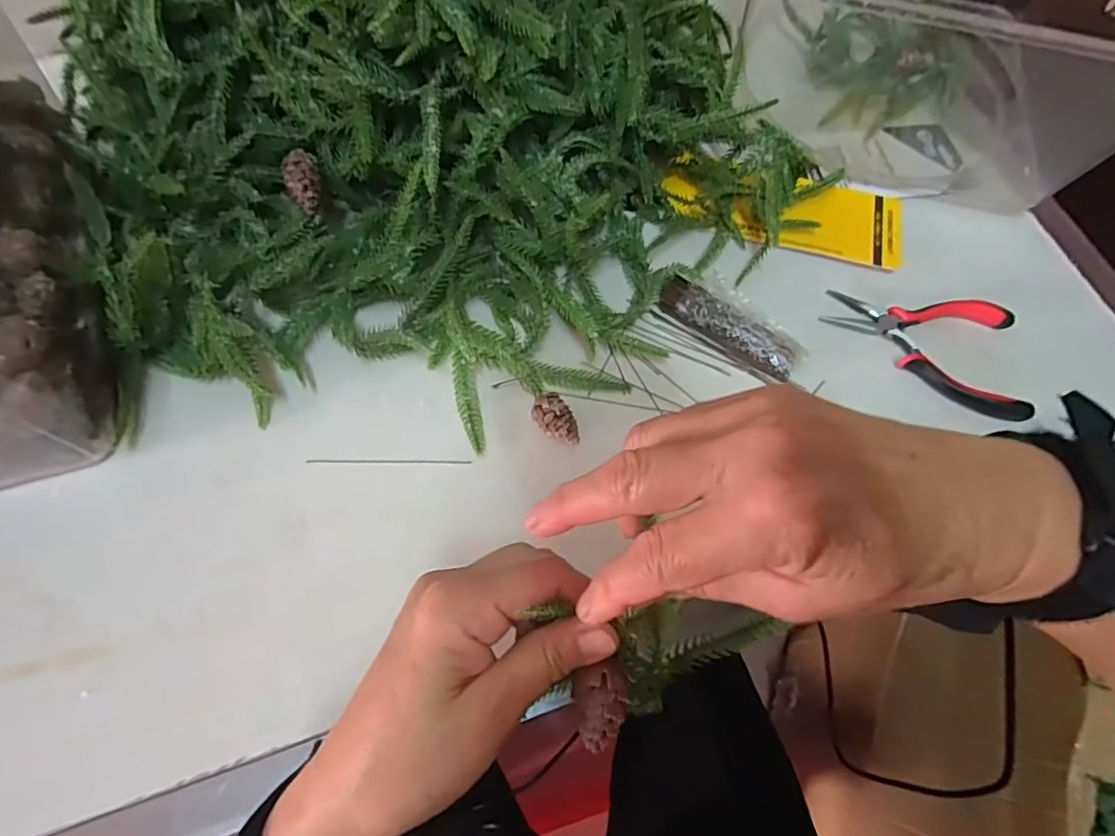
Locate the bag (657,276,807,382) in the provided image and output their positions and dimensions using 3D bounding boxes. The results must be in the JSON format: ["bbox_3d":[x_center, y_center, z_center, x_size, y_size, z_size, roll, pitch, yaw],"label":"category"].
[{"bbox_3d":[0.123,-0.068,0.414,0.104,0.015,0.042,35,70,10],"label":"bag"}]

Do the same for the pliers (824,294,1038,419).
[{"bbox_3d":[0.256,-0.048,0.411,0.128,0.008,0.086,11,67,1],"label":"pliers"}]

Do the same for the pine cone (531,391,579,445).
[{"bbox_3d":[0.000,0.002,0.369,0.021,0.016,0.034,-34,74,-16],"label":"pine cone"}]

